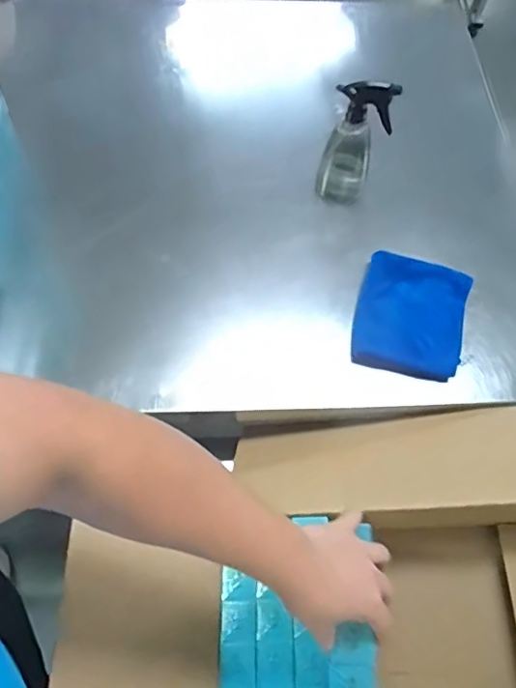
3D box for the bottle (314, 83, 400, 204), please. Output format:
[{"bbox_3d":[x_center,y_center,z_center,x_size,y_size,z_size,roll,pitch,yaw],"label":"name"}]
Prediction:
[{"bbox_3d":[0.145,-0.297,0.845,0.083,0.248,0.058,1,65,-3],"label":"bottle"}]

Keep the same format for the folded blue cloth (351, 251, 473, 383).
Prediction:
[{"bbox_3d":[0.223,-0.041,0.785,0.153,0.024,0.173,15,65,4],"label":"folded blue cloth"}]

